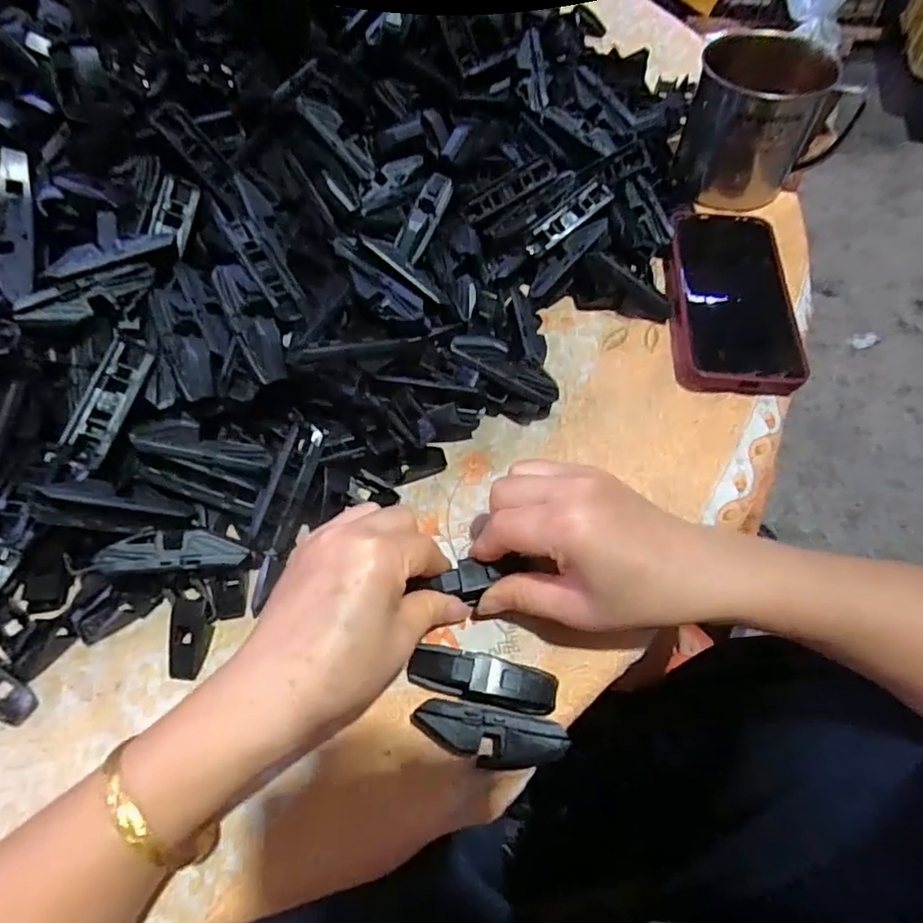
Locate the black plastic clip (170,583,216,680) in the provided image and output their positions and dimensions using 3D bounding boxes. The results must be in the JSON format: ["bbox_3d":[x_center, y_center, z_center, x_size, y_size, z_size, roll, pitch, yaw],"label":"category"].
[{"bbox_3d":[-0.145,0.091,0.300,0.019,0.009,0.047,-4,76,2],"label":"black plastic clip"}]

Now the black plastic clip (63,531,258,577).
[{"bbox_3d":[-0.154,0.048,0.294,0.088,0.007,0.024,1,61,-19],"label":"black plastic clip"}]

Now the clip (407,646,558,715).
[{"bbox_3d":[0.010,0.108,0.278,0.073,0.016,0.021,12,64,10],"label":"clip"}]

